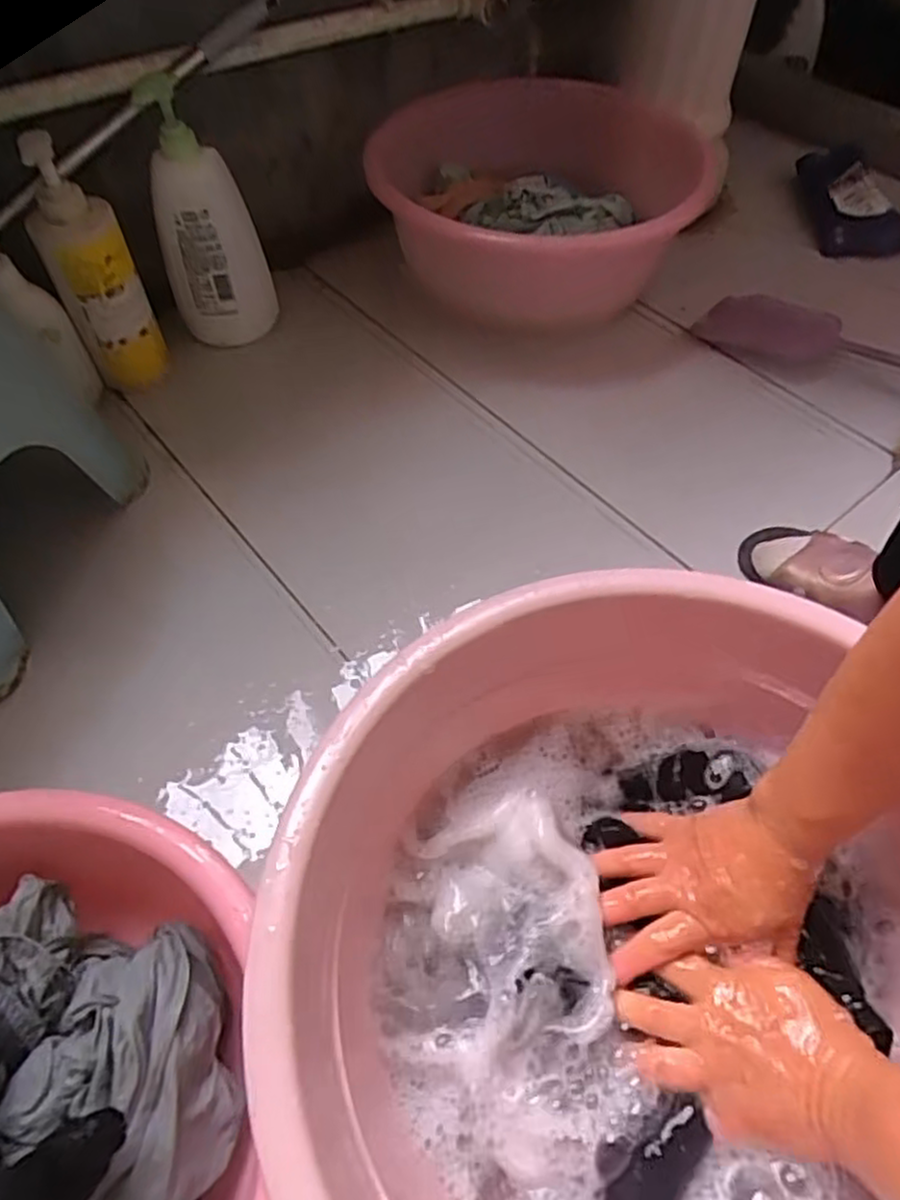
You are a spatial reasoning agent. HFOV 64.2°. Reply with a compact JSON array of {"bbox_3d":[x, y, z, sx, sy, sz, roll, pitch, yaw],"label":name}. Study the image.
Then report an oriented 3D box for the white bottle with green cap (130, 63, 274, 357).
[{"bbox_3d":[-0.266,-0.406,0.783,0.075,0.270,0.098,24,58,27],"label":"white bottle with green cap"}]

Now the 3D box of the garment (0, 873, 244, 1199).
[{"bbox_3d":[-0.200,0.239,0.409,0.206,0.075,0.118,38,63,21],"label":"garment"}]

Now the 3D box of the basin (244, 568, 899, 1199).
[{"bbox_3d":[0.105,0.198,0.398,0.396,0.153,0.390,1,56,-1],"label":"basin"}]

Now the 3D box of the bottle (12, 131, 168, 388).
[{"bbox_3d":[-0.358,-0.330,0.726,0.081,0.233,0.057,-34,63,-22],"label":"bottle"}]

